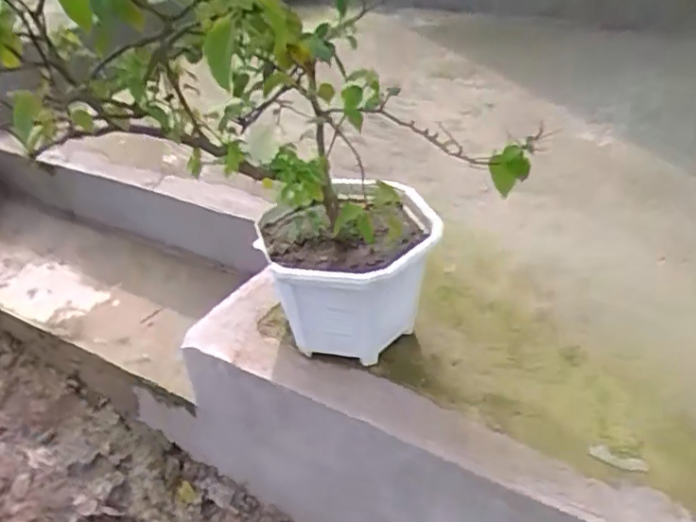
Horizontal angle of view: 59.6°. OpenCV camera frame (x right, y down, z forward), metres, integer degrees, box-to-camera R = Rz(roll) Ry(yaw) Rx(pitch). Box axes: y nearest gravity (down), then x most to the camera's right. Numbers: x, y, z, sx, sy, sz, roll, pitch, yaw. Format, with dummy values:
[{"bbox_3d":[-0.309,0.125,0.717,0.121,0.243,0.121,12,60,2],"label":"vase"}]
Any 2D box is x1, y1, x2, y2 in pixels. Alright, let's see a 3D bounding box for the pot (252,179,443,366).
[{"bbox_3d":[-0.001,0.014,1.037,0.278,0.234,0.248,7,35,17],"label":"pot"}]

